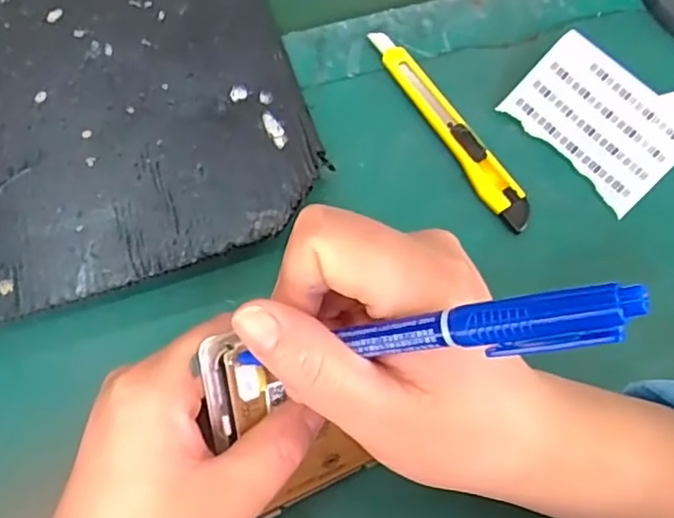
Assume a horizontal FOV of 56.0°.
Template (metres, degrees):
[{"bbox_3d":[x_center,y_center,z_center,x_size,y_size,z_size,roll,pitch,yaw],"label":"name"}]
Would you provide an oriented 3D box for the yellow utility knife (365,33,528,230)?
[{"bbox_3d":[0.060,-0.071,0.344,0.018,0.010,0.134,-32,73,-12],"label":"yellow utility knife"}]

